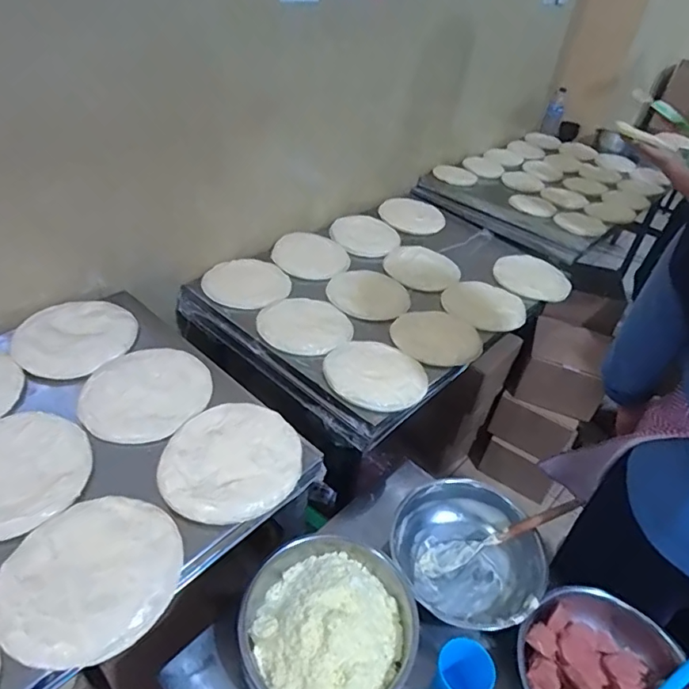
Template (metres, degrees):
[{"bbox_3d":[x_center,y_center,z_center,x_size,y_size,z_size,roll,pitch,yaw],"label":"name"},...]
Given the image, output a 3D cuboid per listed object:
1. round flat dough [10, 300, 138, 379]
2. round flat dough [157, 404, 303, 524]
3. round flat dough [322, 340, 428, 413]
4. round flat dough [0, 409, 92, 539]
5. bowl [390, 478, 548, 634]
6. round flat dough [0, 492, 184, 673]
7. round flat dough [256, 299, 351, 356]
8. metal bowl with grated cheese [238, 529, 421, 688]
[{"bbox_3d":[-0.512,-0.021,0.979,0.205,0.018,0.204,3,46,-3],"label":"round flat dough"},{"bbox_3d":[-0.170,0.173,0.784,0.200,0.022,0.204,4,40,-4],"label":"round flat dough"},{"bbox_3d":[0.057,0.058,1.029,0.179,0.021,0.203,-27,48,-32],"label":"round flat dough"},{"bbox_3d":[-0.495,0.185,0.754,0.230,0.021,0.204,35,47,29],"label":"round flat dough"},{"bbox_3d":[0.225,0.366,0.914,0.221,0.124,0.259,-21,47,-29],"label":"bowl"},{"bbox_3d":[-0.318,0.281,0.639,0.209,0.010,0.207,4,40,-4],"label":"round flat dough"},{"bbox_3d":[-0.087,-0.045,1.156,0.204,0.023,0.212,4,40,-4],"label":"round flat dough"},{"bbox_3d":[-0.022,0.429,0.808,0.262,0.077,0.277,4,40,-4],"label":"metal bowl with grated cheese"}]

